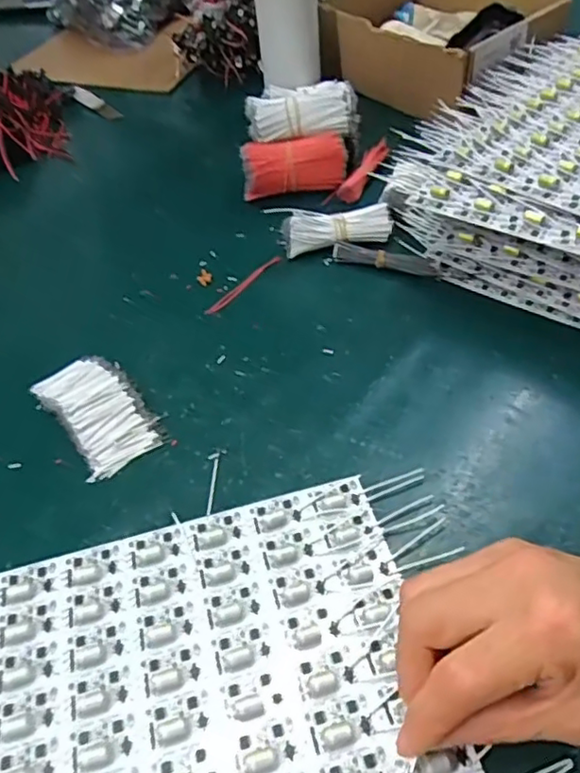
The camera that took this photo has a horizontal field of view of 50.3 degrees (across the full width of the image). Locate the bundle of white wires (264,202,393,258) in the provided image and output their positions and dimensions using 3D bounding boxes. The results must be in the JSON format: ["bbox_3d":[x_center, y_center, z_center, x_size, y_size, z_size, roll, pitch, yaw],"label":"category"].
[{"bbox_3d":[0.034,-0.132,0.518,0.097,0.033,0.036,-5,47,1],"label":"bundle of white wires"}]

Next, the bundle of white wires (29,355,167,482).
[{"bbox_3d":[-0.128,0.013,0.407,0.053,0.017,0.098,-30,52,-21],"label":"bundle of white wires"}]

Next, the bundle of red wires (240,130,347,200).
[{"bbox_3d":[0.004,-0.201,0.559,0.091,0.038,0.032,-8,47,-3],"label":"bundle of red wires"}]

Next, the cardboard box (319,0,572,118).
[{"bbox_3d":[0.151,-0.370,0.658,0.164,0.101,0.231,-28,51,-20],"label":"cardboard box"}]

